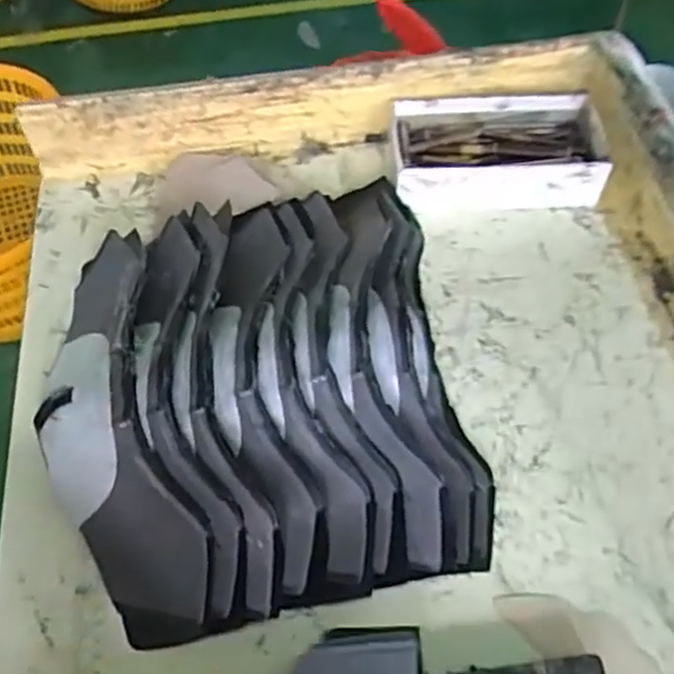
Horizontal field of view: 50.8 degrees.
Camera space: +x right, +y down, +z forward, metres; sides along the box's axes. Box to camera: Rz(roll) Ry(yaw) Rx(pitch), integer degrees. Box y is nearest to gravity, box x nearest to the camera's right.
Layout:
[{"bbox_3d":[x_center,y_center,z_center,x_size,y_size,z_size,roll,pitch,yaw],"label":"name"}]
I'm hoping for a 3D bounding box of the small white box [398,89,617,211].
[{"bbox_3d":[0.143,-0.168,0.653,0.190,0.056,0.106,0,55,0],"label":"small white box"}]

